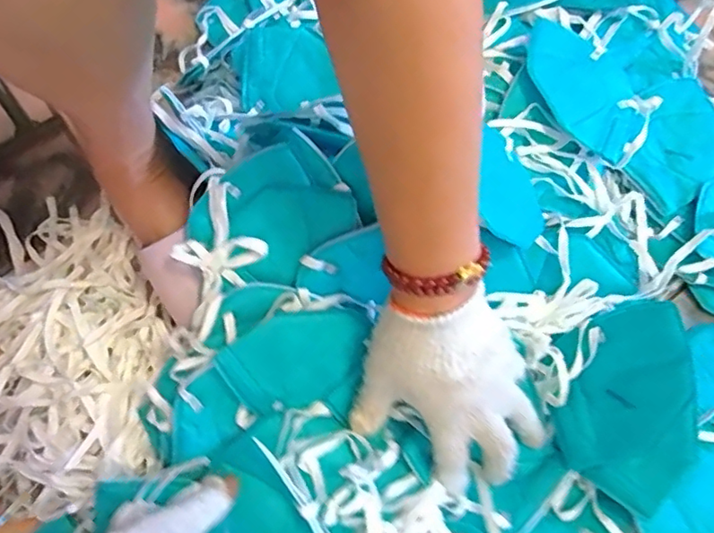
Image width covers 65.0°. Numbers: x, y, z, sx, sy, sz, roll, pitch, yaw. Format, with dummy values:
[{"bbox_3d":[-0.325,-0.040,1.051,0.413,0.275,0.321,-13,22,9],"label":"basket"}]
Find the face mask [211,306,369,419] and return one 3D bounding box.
[{"bbox_3d":[-0.045,0.070,0.423,0.107,0.077,0.012,-21,25,-8],"label":"face mask"}]

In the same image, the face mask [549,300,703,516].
[{"bbox_3d":[0.212,0.101,0.428,0.091,0.019,0.146,22,85,33],"label":"face mask"}]

